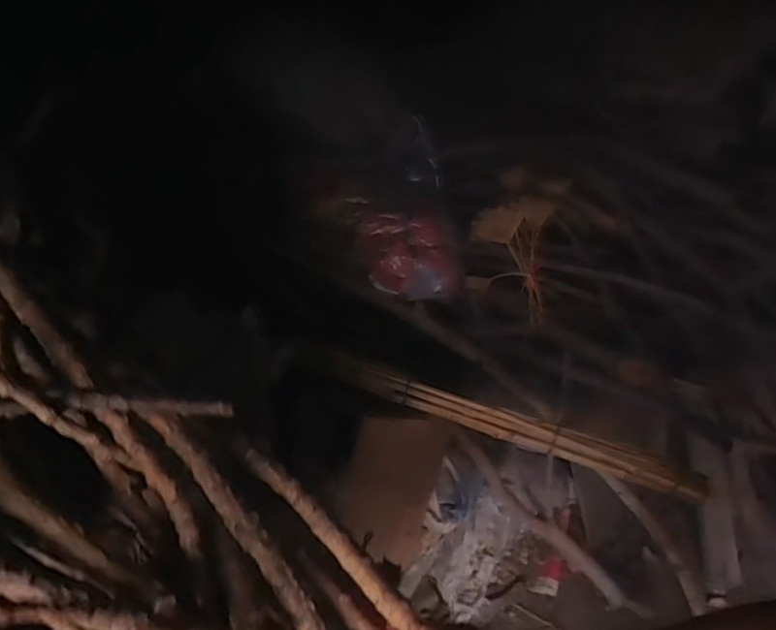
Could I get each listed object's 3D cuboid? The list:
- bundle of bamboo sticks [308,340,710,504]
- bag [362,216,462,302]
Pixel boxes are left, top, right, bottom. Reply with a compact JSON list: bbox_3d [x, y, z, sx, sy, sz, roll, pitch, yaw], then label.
[{"bbox_3d":[0.146,0.139,0.749,0.520,0.051,0.031,18,38,8],"label":"bundle of bamboo sticks"},{"bbox_3d":[0.042,-0.101,0.988,0.167,0.137,0.100,-9,33,-3],"label":"bag"}]

